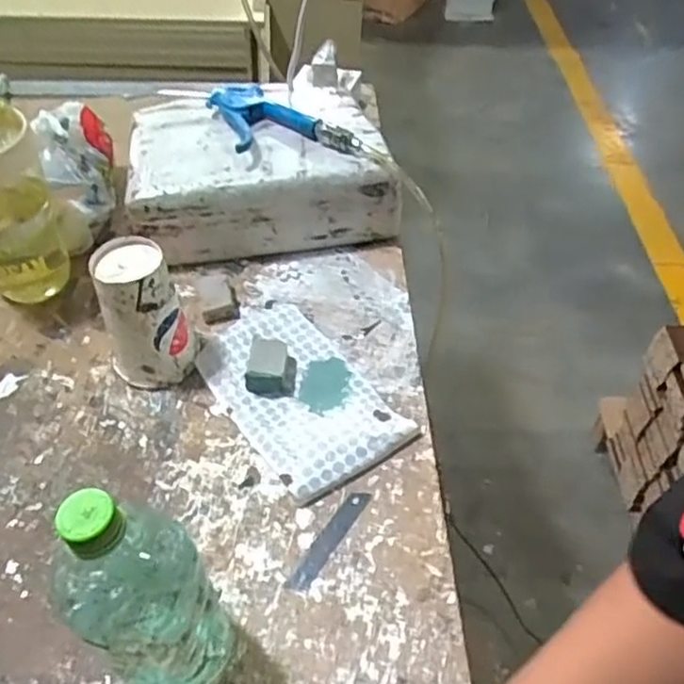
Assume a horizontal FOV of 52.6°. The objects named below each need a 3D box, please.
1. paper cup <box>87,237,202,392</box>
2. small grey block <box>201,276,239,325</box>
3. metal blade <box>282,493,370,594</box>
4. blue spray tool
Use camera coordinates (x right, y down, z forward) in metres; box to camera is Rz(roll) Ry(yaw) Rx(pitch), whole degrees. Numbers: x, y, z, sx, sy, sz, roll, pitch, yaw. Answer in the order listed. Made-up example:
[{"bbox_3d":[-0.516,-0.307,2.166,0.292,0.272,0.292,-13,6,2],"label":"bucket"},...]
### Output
[{"bbox_3d":[-0.181,-0.023,0.637,0.079,0.126,0.069,-19,49,-14],"label":"paper cup"},{"bbox_3d":[-0.128,-0.045,0.722,0.035,0.023,0.049,-10,48,-7],"label":"small grey block"},{"bbox_3d":[-0.010,0.157,0.551,0.017,0.004,0.097,22,54,26],"label":"metal blade"},{"bbox_3d":[-0.069,-0.245,0.766,0.121,0.021,0.171,-16,52,-16],"label":"blue spray tool"}]

